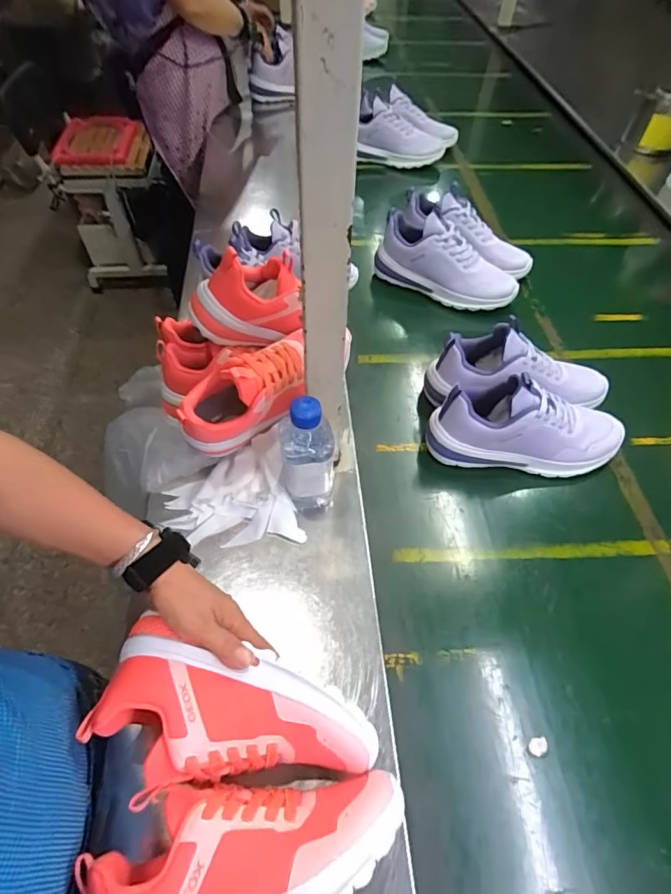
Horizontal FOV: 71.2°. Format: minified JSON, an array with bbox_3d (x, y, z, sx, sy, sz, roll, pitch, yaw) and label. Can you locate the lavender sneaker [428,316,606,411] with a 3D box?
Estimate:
[{"bbox_3d":[0.272,-0.110,0.682,0.267,0.127,0.088,1,55,-1],"label":"lavender sneaker"}]

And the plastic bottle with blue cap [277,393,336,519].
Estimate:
[{"bbox_3d":[-0.032,0.016,0.527,0.060,0.158,0.057,0,54,-1],"label":"plastic bottle with blue cap"}]

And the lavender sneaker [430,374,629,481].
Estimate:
[{"bbox_3d":[0.264,-0.026,0.630,0.269,0.122,0.079,3,54,1],"label":"lavender sneaker"}]

